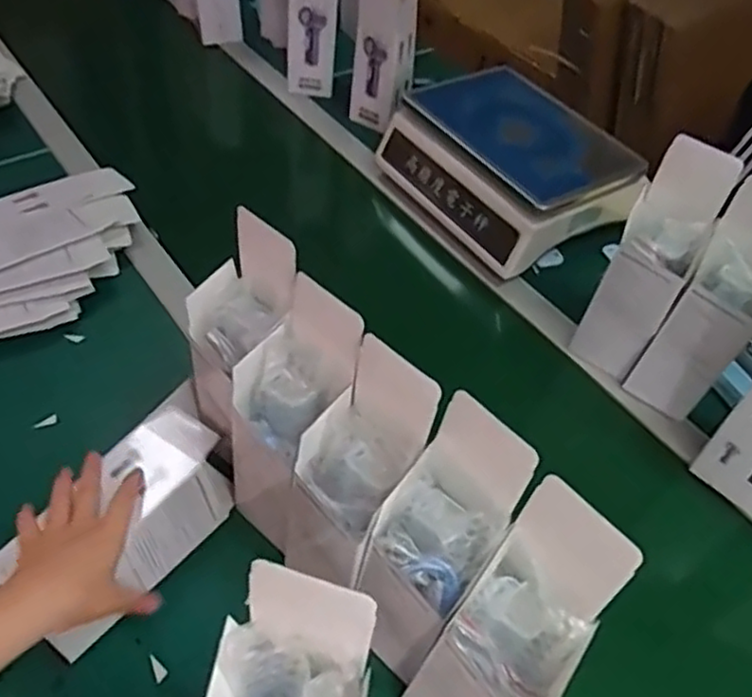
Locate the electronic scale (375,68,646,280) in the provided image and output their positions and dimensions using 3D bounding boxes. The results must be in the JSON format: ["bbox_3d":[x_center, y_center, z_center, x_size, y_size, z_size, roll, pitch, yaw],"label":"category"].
[{"bbox_3d":[0.171,-0.244,0.920,0.204,0.115,0.278,-24,55,-24],"label":"electronic scale"}]

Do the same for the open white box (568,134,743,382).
[{"bbox_3d":[0.279,-0.083,0.713,0.075,0.231,0.086,27,52,17],"label":"open white box"}]

